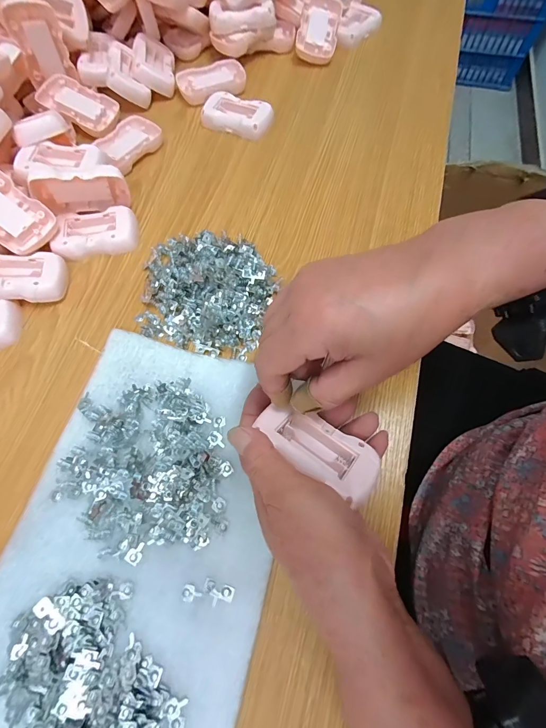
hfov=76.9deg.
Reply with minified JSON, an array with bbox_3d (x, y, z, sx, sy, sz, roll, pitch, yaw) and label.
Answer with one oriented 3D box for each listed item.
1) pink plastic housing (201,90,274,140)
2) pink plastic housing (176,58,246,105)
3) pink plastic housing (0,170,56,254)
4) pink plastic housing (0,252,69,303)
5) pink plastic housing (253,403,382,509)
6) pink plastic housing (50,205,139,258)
[{"bbox_3d":[-0.043,-0.308,0.428,0.083,0.021,0.048,22,68,11],"label":"pink plastic housing"},{"bbox_3d":[-0.081,-0.374,0.455,0.085,0.018,0.047,-19,66,-7],"label":"pink plastic housing"},{"bbox_3d":[-0.260,-0.149,0.332,0.086,0.012,0.053,40,75,-5],"label":"pink plastic housing"},{"bbox_3d":[-0.244,-0.083,0.326,0.083,0.021,0.050,-2,62,-17],"label":"pink plastic housing"},{"bbox_3d":[0.029,0.059,0.232,0.080,0.018,0.039,29,47,14],"label":"pink plastic housing"},{"bbox_3d":[-0.183,-0.136,0.357,0.079,0.019,0.048,-8,66,-2],"label":"pink plastic housing"}]

